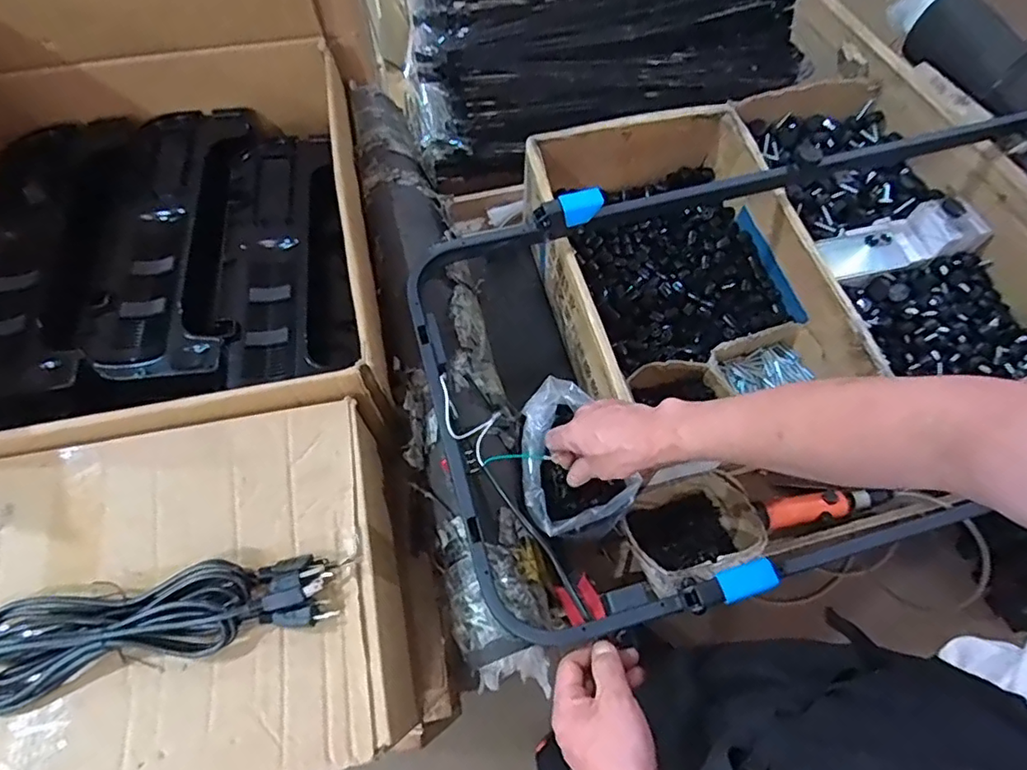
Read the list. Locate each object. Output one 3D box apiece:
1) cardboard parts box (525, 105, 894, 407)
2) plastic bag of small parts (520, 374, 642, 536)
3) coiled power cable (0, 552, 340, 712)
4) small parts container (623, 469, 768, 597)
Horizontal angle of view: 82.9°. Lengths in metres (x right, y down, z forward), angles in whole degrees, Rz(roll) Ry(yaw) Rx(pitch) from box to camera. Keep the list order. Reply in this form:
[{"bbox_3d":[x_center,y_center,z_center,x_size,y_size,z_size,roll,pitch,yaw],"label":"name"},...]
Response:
[{"bbox_3d":[0.234,-0.184,0.877,0.352,0.162,0.459,-12,66,-6],"label":"cardboard parts box"},{"bbox_3d":[0.061,0.095,0.715,0.129,0.080,0.179,-26,68,-12],"label":"plastic bag of small parts"},{"bbox_3d":[-0.438,0.180,0.537,0.512,0.031,0.200,18,66,8],"label":"coiled power cable"},{"bbox_3d":[0.238,0.196,0.784,0.168,0.091,0.136,-15,66,-7],"label":"small parts container"}]

